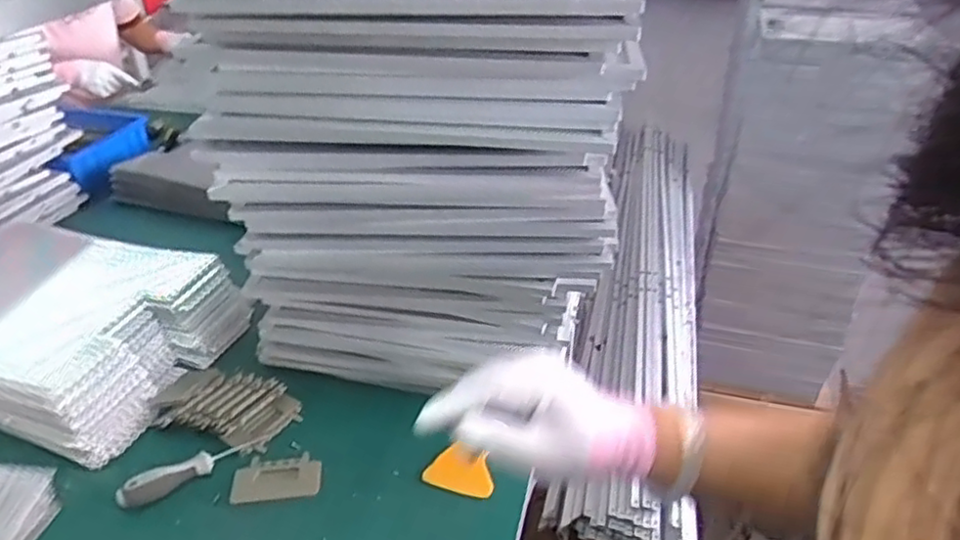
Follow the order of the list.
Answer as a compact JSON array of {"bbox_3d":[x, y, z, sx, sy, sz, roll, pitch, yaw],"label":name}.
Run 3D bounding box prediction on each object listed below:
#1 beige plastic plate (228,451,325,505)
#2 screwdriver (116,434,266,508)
[{"bbox_3d":[-0.208,0.214,0.689,0.090,0.004,0.060,-6,28,2],"label":"beige plastic plate"},{"bbox_3d":[-0.294,0.202,0.689,0.144,0.027,0.022,-23,40,-29],"label":"screwdriver"}]

